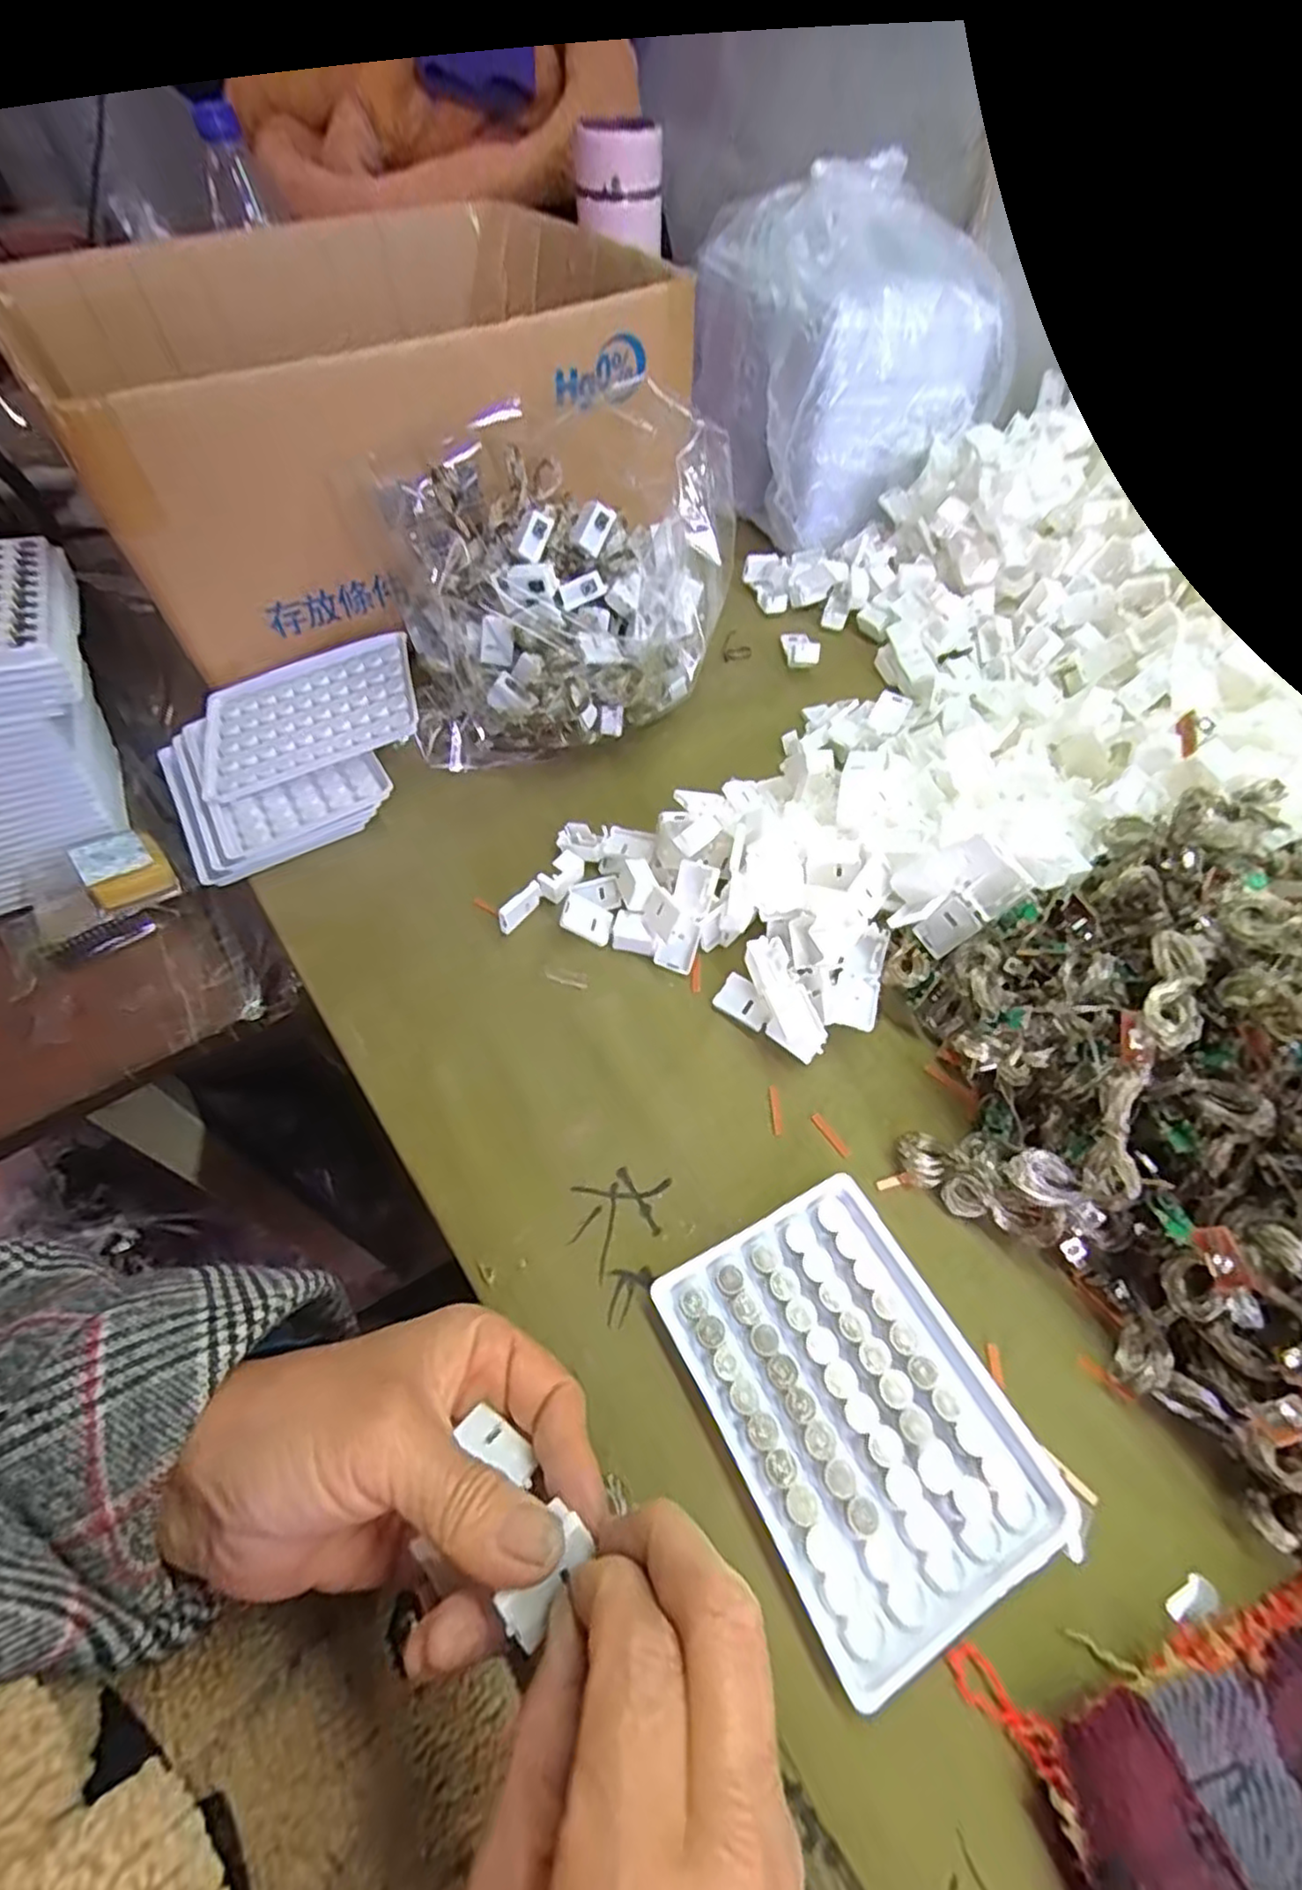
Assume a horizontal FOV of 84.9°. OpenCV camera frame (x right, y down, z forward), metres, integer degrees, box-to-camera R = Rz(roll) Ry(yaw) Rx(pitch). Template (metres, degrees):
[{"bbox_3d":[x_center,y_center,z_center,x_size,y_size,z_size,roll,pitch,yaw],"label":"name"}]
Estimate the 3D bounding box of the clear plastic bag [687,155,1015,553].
[{"bbox_3d":[0.132,-0.446,0.548,0.149,0.179,0.197,-14,56,-8],"label":"clear plastic bag"}]

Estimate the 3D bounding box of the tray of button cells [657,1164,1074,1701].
[{"bbox_3d":[0.072,0.159,0.253,0.094,0.009,0.128,-25,58,-15],"label":"tray of button cells"}]

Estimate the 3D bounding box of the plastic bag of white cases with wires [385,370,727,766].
[{"bbox_3d":[-0.057,-0.220,0.440,0.214,0.132,0.164,-21,57,-13],"label":"plastic bag of white cases with wires"}]

